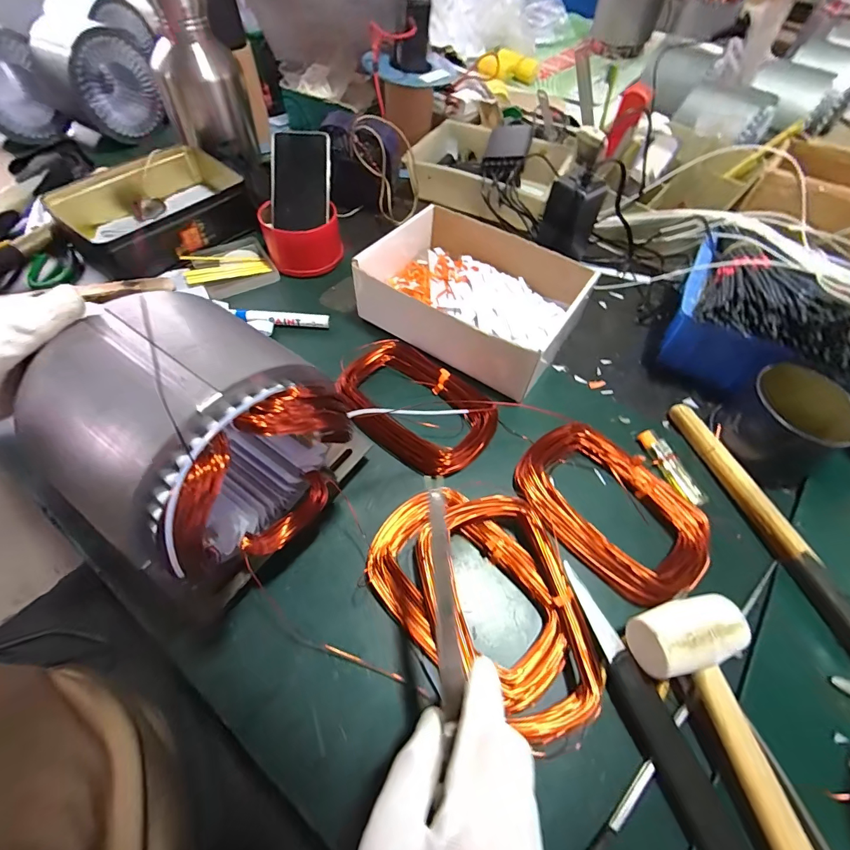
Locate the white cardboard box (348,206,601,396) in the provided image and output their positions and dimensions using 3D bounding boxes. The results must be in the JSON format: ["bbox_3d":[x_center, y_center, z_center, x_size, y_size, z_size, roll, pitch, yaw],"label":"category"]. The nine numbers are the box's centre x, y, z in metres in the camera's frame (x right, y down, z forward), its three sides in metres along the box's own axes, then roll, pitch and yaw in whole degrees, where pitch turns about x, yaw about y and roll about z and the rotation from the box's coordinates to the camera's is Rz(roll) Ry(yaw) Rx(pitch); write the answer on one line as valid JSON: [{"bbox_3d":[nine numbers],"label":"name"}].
[{"bbox_3d":[0.058,-0.163,0.495,0.243,0.070,0.183,30,62,16],"label":"white cardboard box"}]

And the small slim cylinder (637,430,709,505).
[{"bbox_3d":[0.252,0.042,0.409,0.022,0.010,0.085,-20,61,-16],"label":"small slim cylinder"}]

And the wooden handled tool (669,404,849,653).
[{"bbox_3d":[0.317,0.082,0.375,0.027,0.022,0.254,-14,60,-10],"label":"wooden handled tool"}]

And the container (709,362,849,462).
[{"bbox_3d":[0.359,-0.005,0.404,0.088,0.069,0.091,1,58,-2],"label":"container"}]

